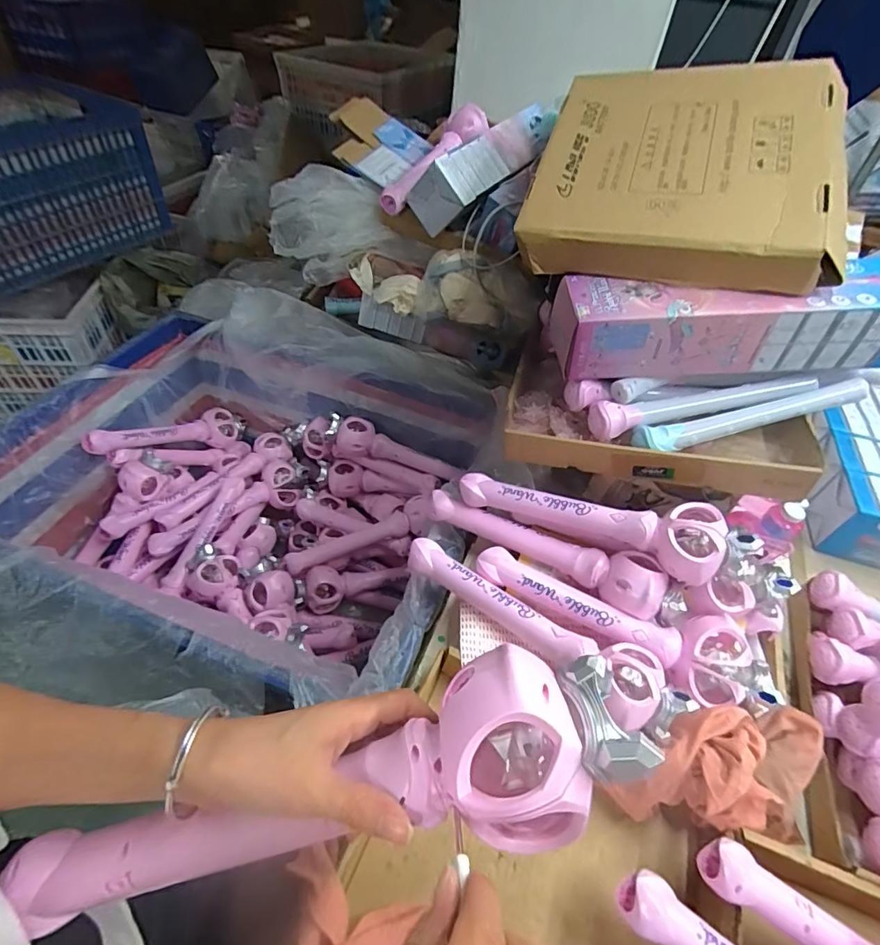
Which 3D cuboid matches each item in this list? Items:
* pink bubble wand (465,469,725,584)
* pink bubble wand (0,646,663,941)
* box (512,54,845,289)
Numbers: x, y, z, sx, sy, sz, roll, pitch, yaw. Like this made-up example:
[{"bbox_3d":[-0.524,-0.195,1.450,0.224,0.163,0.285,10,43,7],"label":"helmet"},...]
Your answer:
[{"bbox_3d":[0.189,0.066,0.653,0.329,0.076,0.077,13,47,22],"label":"pink bubble wand"},{"bbox_3d":[-0.063,0.181,0.267,0.344,0.065,0.079,-19,50,6],"label":"pink bubble wand"},{"bbox_3d":[0.350,-0.447,0.702,0.393,0.058,0.433,11,64,16],"label":"box"}]

